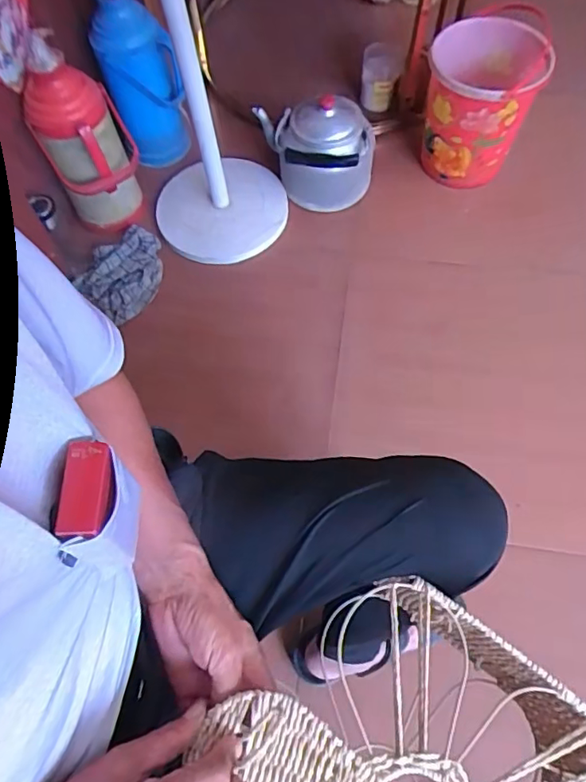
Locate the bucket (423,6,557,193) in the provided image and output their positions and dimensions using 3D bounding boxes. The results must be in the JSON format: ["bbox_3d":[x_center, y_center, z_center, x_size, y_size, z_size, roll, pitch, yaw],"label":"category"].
[{"bbox_3d":[0.404,-0.630,1.173,0.219,0.284,0.231,-1,65,2],"label":"bucket"}]

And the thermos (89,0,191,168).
[{"bbox_3d":[-0.310,-0.638,1.116,0.136,0.363,0.114,-27,67,-10],"label":"thermos"}]

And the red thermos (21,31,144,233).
[{"bbox_3d":[-0.396,-0.473,1.042,0.159,0.345,0.136,-17,66,-5],"label":"red thermos"}]

